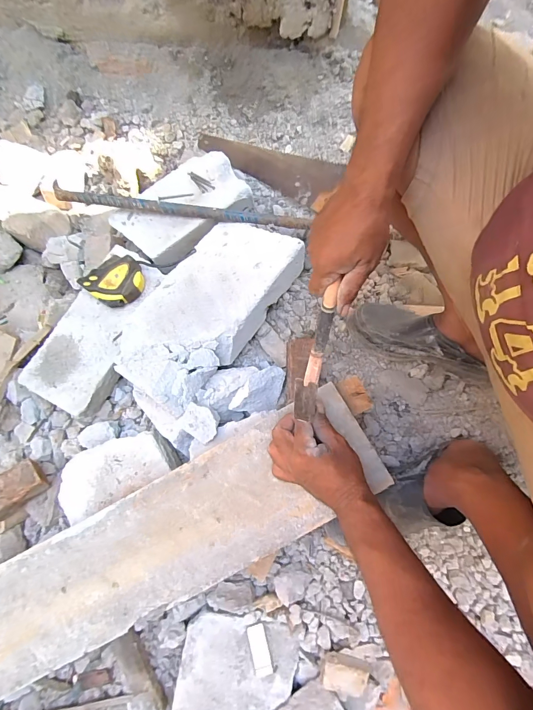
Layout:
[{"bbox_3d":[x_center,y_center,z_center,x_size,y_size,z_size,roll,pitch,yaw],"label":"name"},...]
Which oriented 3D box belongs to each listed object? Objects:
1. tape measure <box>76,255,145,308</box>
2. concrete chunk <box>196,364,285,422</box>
[{"bbox_3d":[-0.298,-0.141,0.685,0.115,0.043,0.087,-31,78,-7],"label":"tape measure"},{"bbox_3d":[-0.045,0.063,0.629,0.158,0.060,0.097,-11,76,-2],"label":"concrete chunk"}]

